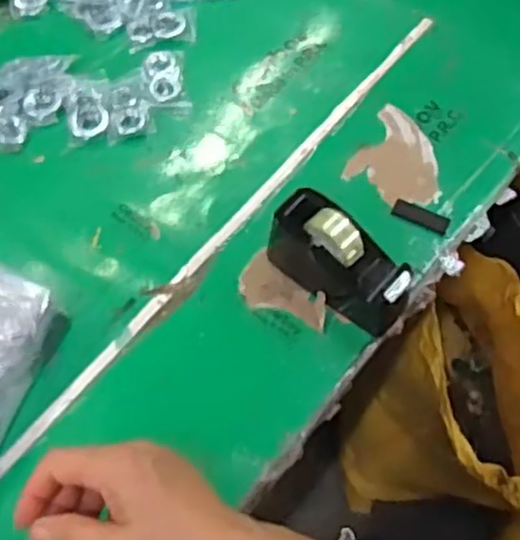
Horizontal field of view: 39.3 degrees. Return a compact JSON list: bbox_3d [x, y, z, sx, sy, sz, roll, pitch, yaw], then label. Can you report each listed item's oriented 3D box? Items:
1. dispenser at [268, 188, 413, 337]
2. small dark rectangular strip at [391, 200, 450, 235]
[{"bbox_3d":[0.062,-0.006,0.555,0.115,0.069,0.045,40,70,18],"label":"dispenser"},{"bbox_3d":[0.136,-0.046,0.612,0.048,0.004,0.017,23,65,11],"label":"small dark rectangular strip"}]

